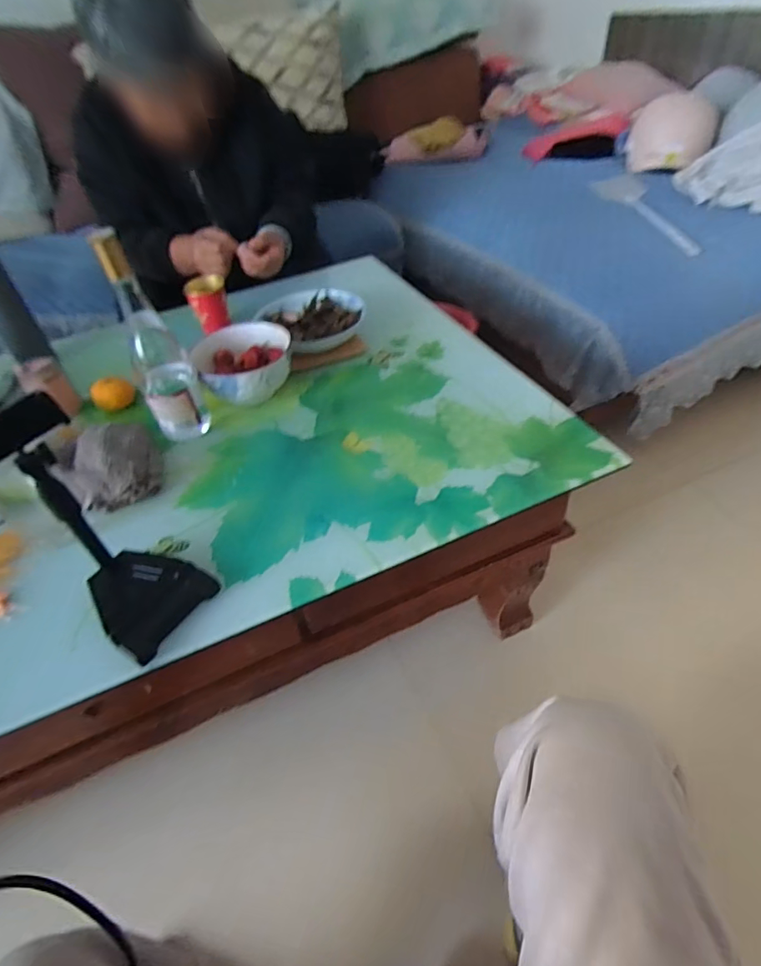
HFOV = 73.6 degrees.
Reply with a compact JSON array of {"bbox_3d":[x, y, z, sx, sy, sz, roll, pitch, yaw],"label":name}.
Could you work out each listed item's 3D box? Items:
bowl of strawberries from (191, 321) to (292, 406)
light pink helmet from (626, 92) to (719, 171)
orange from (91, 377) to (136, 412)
[{"bbox_3d":[-0.198,-0.169,0.769,0.136,0.085,0.134,-4,45,4],"label":"bowl of strawberries"},{"bbox_3d":[0.769,-0.938,1.362,0.221,0.141,0.228,13,48,19],"label":"light pink helmet"},{"bbox_3d":[-0.413,-0.134,0.788,0.060,0.040,0.058,-26,47,-18],"label":"orange"}]

